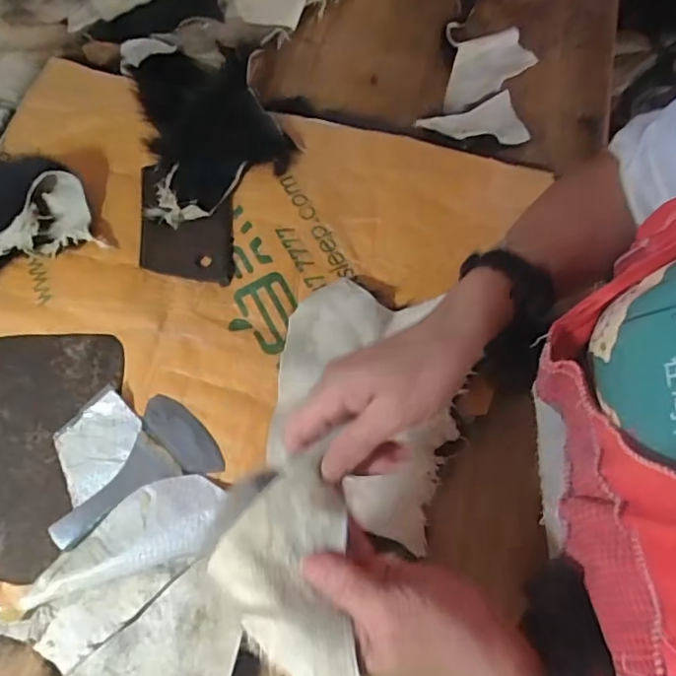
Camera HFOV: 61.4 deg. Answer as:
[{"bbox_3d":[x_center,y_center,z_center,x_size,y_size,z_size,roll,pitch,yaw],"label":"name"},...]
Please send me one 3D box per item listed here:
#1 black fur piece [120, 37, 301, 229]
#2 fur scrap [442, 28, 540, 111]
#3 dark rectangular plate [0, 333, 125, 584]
[{"bbox_3d":[-0.147,-0.254,0.635,0.155,0.032,0.277,-14,66,-6],"label":"black fur piece"},{"bbox_3d":[0.168,-0.325,0.687,0.153,0.015,0.070,-39,71,-16],"label":"fur scrap"},{"bbox_3d":[-0.268,0.090,0.488,0.123,0.008,0.209,4,66,2],"label":"dark rectangular plate"}]

